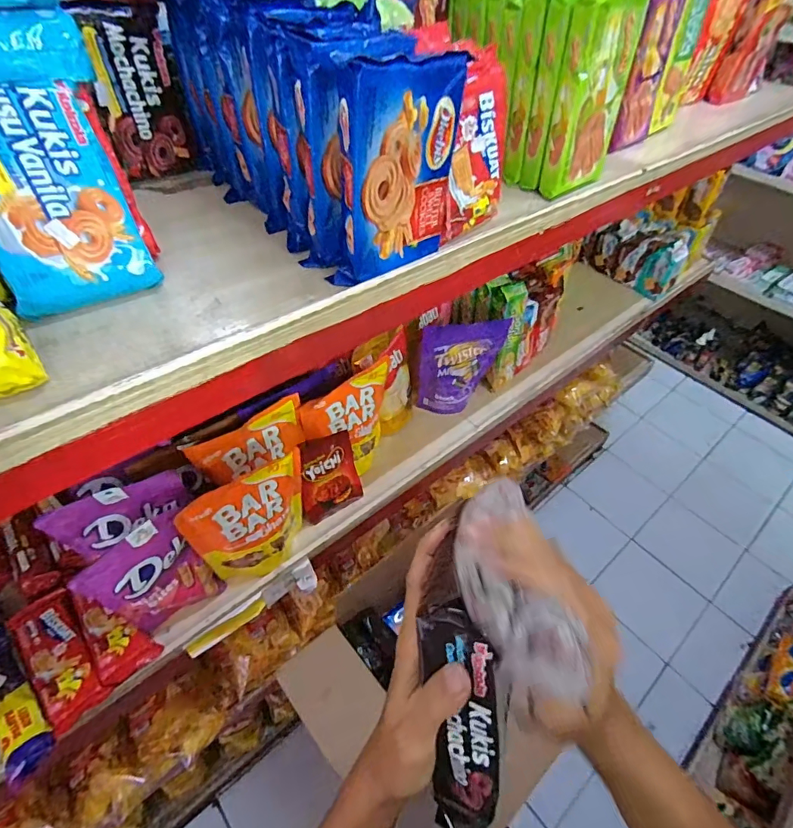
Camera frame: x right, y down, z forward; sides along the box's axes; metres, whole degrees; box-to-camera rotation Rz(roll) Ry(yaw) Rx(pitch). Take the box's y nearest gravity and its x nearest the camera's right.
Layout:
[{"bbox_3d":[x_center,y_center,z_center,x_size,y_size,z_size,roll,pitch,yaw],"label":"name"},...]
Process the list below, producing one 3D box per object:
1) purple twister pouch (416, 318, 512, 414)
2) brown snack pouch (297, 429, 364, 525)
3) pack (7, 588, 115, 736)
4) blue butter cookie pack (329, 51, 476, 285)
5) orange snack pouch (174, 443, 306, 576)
[{"bbox_3d":[0.115,-0.080,0.821,0.152,0.200,0.032,-13,51,-15],"label":"purple twister pouch"},{"bbox_3d":[-0.107,0.099,0.694,0.095,0.133,0.024,-22,23,-22],"label":"brown snack pouch"},{"bbox_3d":[-0.409,0.291,0.544,0.063,0.016,0.161,-33,58,-29],"label":"pack"},{"bbox_3d":[-0.003,-0.215,0.397,0.130,0.161,0.057,-28,55,-25],"label":"blue butter cookie pack"},{"bbox_3d":[-0.179,0.149,0.587,0.149,0.201,0.042,-34,58,-29],"label":"orange snack pouch"}]

